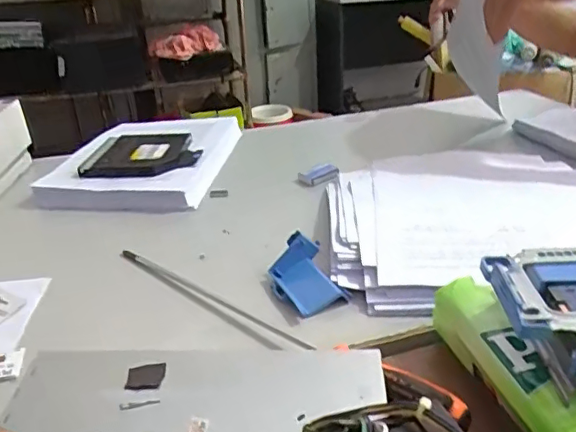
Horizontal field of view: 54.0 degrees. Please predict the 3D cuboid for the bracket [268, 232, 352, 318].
[{"bbox_3d":[0.017,0.059,0.545,0.062,0.040,0.082,-11,28,-16],"label":"bracket"}]

